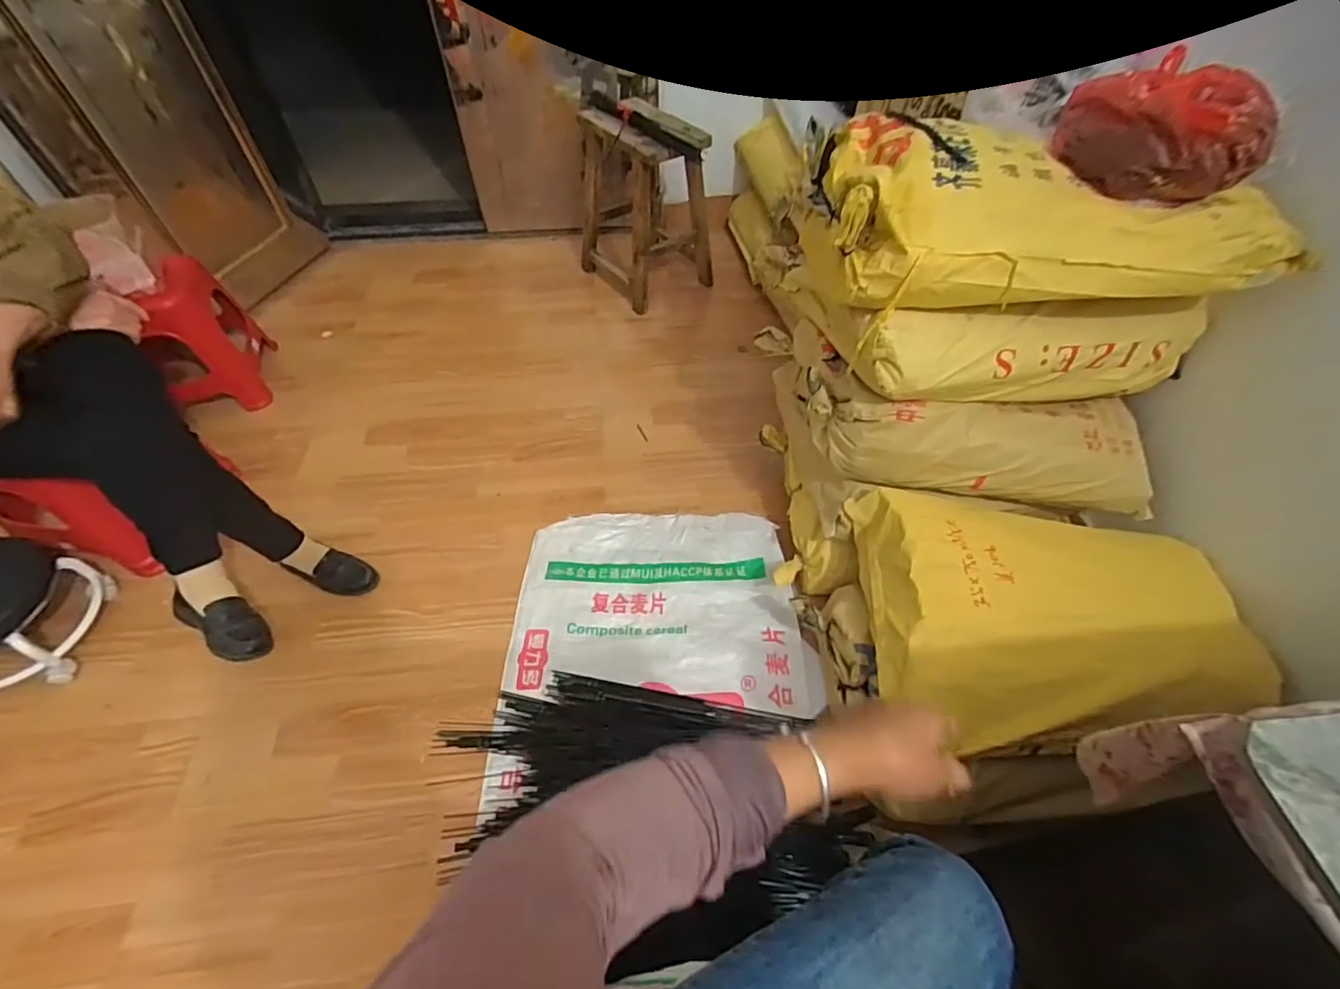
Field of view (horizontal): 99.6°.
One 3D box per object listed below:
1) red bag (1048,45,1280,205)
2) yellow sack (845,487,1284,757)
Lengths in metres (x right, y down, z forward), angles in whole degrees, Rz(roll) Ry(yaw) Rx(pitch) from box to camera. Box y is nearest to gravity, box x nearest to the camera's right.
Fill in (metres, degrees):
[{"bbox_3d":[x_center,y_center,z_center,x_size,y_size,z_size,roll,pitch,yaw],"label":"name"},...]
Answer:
[{"bbox_3d":[0.729,-0.546,0.842,0.262,0.117,0.267,27,55,20],"label":"red bag"},{"bbox_3d":[0.629,0.182,0.948,0.572,0.149,0.422,0,52,0],"label":"yellow sack"}]

